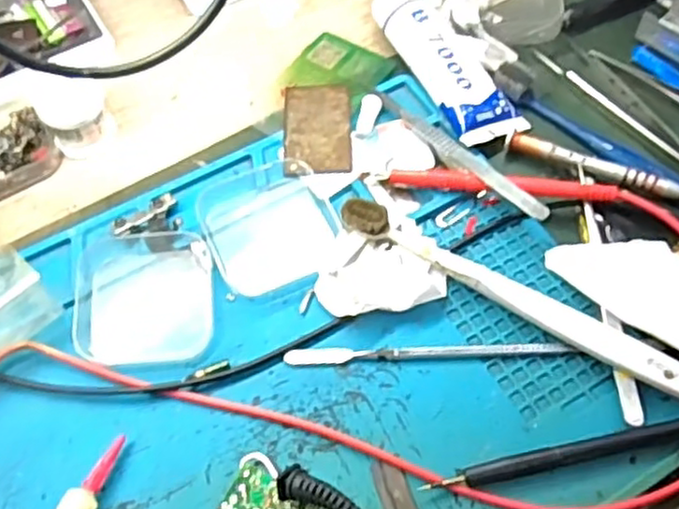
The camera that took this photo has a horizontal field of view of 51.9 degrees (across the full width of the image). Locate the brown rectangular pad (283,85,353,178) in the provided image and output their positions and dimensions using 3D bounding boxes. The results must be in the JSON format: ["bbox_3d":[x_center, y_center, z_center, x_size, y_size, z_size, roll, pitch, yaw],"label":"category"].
[{"bbox_3d":[-0.012,-0.069,0.385,0.036,0.005,0.062,-3,60,0],"label":"brown rectangular pad"}]

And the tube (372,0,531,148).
[{"bbox_3d":[0.057,-0.121,0.405,0.041,0.023,0.136,-23,62,-12],"label":"tube"}]

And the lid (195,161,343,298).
[{"bbox_3d":[-0.036,-0.016,0.356,0.063,0.004,0.073,-17,61,-9],"label":"lid"}]

